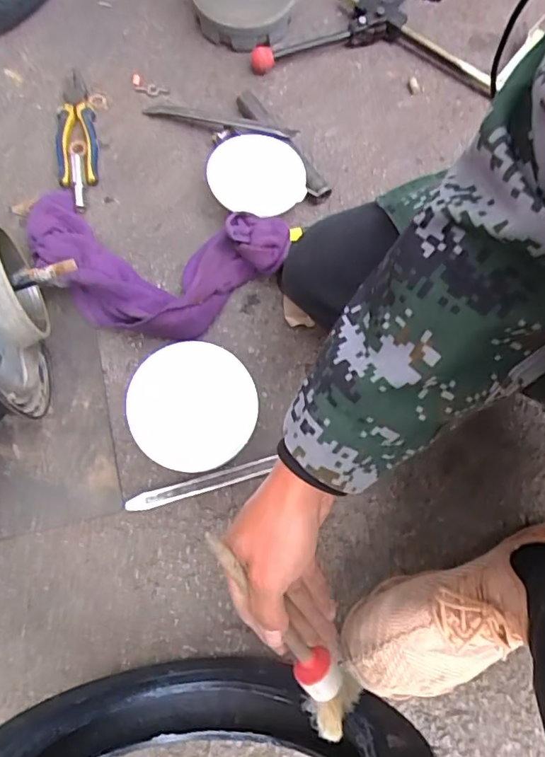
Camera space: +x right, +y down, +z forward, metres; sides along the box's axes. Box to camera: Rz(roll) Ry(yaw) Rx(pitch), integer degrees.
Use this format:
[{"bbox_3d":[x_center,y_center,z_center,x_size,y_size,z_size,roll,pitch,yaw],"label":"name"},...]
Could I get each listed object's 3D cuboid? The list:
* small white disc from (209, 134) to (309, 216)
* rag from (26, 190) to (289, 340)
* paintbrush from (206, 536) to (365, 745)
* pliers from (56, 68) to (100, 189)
[{"bbox_3d":[-0.021,-0.275,0.705,0.127,0.011,0.116,1,80,-5],"label":"small white disc"},{"bbox_3d":[-0.150,-0.143,0.654,0.326,0.057,0.176,9,73,0],"label":"rag"},{"bbox_3d":[0.004,0.201,0.417,0.045,0.034,0.209,-34,106,-12],"label":"paintbrush"},{"bbox_3d":[-0.273,-0.344,0.719,0.056,0.017,0.176,-8,74,-5],"label":"pliers"}]

